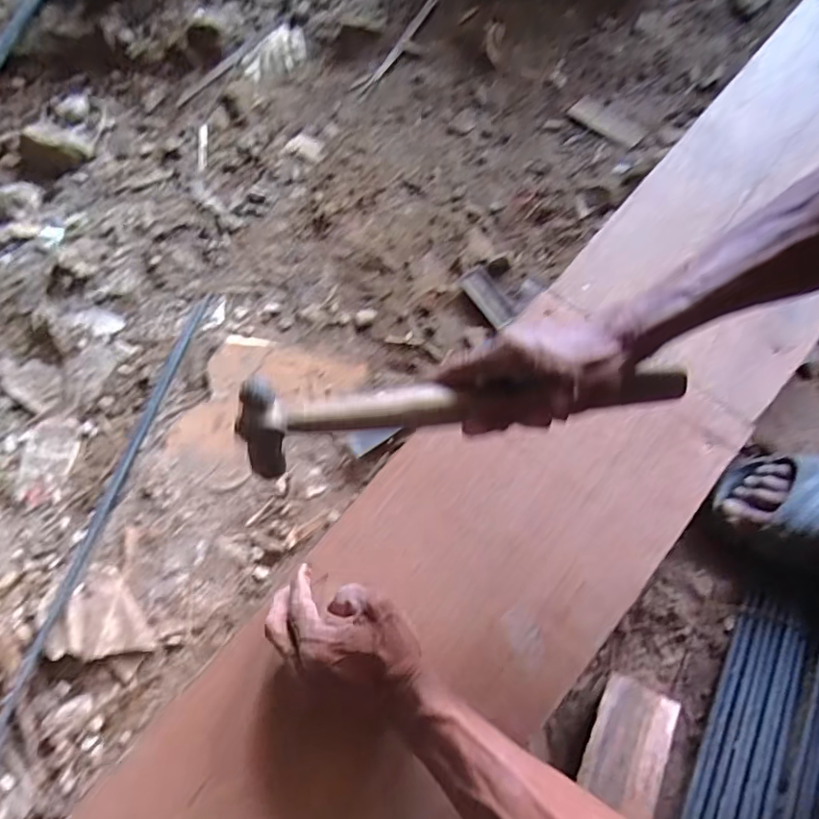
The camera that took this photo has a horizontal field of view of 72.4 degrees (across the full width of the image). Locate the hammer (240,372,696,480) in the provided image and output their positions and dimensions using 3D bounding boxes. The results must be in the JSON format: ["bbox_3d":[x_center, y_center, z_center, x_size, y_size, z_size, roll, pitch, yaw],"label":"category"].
[{"bbox_3d":[0.051,0.002,0.397,0.329,0.052,0.050,-5,71,-13],"label":"hammer"}]

